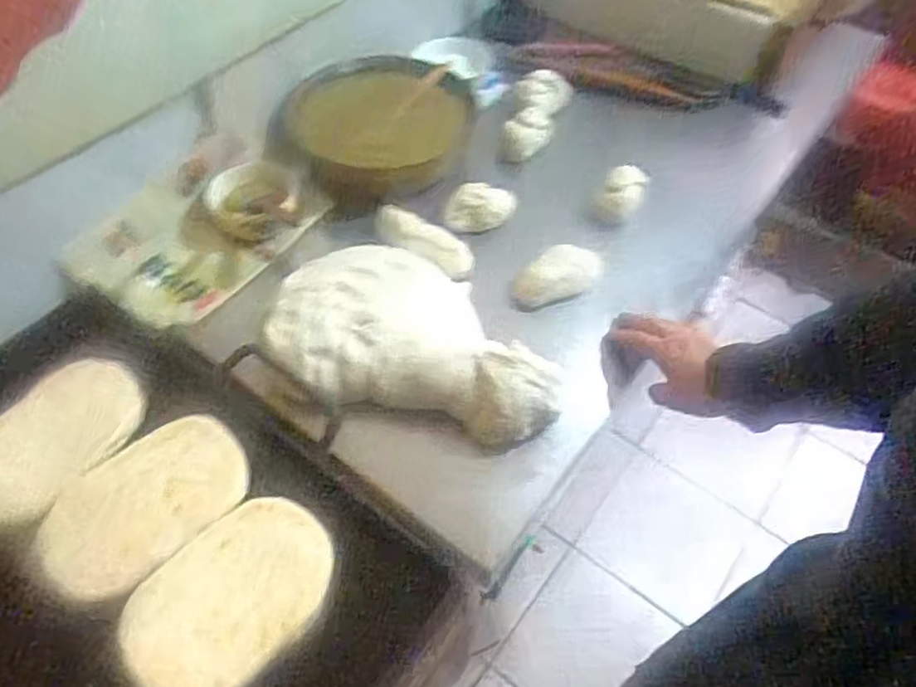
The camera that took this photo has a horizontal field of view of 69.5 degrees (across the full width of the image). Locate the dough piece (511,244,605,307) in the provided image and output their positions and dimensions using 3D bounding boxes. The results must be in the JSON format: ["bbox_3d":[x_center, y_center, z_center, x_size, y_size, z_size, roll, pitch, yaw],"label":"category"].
[{"bbox_3d":[0.124,-0.086,0.809,0.120,0.034,0.053,-21,57,-17],"label":"dough piece"}]

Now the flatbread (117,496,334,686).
[{"bbox_3d":[-0.173,0.192,0.505,0.113,0.015,0.161,38,61,23],"label":"flatbread"}]

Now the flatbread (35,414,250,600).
[{"bbox_3d":[-0.261,0.129,0.556,0.112,0.016,0.170,35,53,25],"label":"flatbread"}]

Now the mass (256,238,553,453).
[{"bbox_3d":[-0.041,-0.018,0.721,0.309,0.065,0.204,12,54,7],"label":"mass"}]

